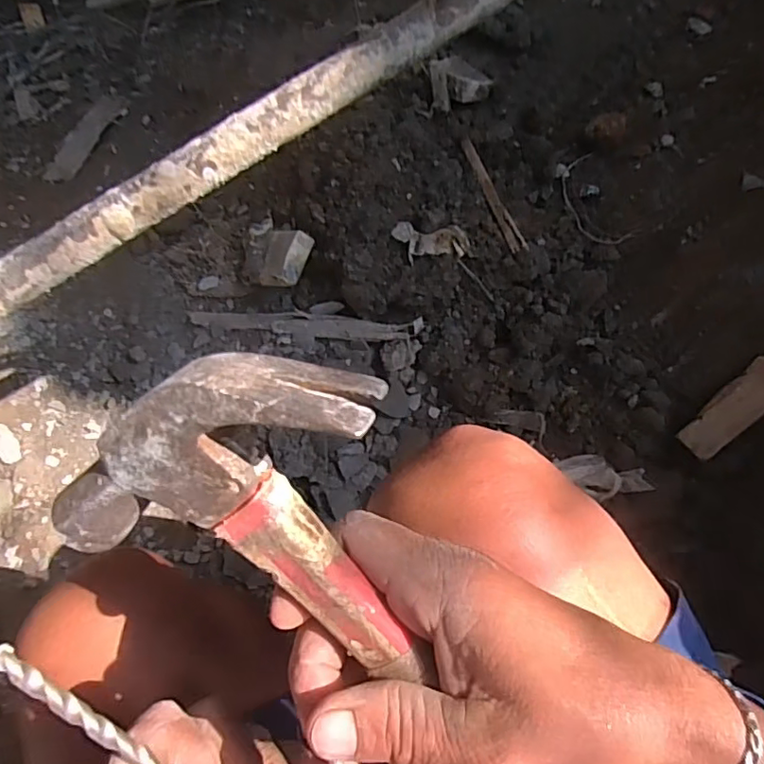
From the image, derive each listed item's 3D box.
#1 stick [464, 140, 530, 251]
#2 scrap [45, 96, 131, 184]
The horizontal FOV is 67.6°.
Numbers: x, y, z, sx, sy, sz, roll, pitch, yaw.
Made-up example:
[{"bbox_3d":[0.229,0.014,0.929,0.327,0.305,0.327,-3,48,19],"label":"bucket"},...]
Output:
[{"bbox_3d":[0.123,-0.210,0.642,0.020,0.007,0.150,-18,72,-9],"label":"stick"},{"bbox_3d":[-0.466,-0.391,0.909,0.067,0.014,0.193,13,61,16],"label":"scrap"}]

